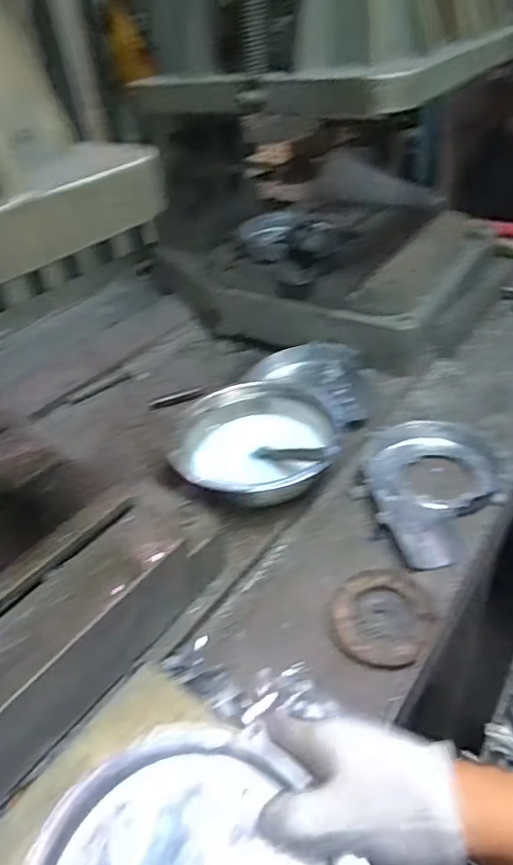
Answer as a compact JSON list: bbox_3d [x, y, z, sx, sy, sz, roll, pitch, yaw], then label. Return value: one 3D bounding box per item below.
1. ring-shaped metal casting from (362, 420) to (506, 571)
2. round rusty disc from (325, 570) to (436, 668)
[{"bbox_3d":[0.195,0.059,0.602,0.139,0.026,0.198,-1,39,7],"label":"ring-shaped metal casting"},{"bbox_3d":[0.112,0.161,0.495,0.087,0.012,0.098,5,40,14],"label":"round rusty disc"}]

